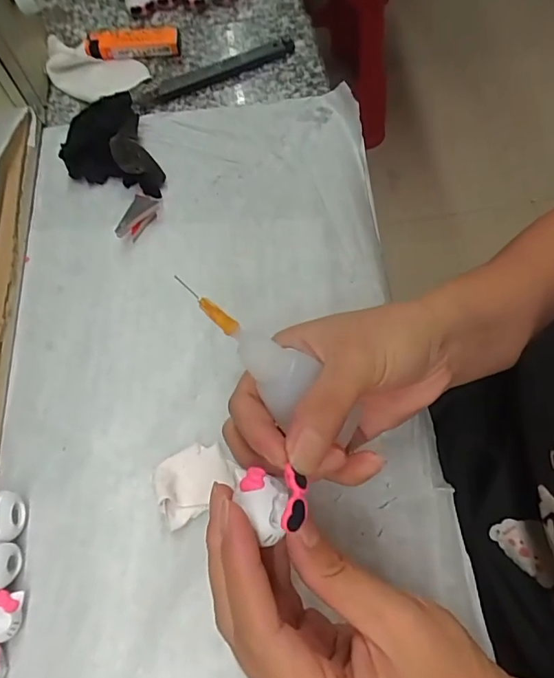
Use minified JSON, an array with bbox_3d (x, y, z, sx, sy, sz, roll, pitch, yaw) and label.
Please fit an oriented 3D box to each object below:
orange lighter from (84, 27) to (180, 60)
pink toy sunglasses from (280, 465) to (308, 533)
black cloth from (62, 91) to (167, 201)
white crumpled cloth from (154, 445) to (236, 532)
[{"bbox_3d":[-0.121,-0.247,0.403,0.076,0.016,0.023,-4,65,1],"label":"orange lighter"},{"bbox_3d":[0.006,0.054,0.164,0.008,0.006,0.021,3,55,5],"label":"pink toy sunglasses"},{"bbox_3d":[-0.123,-0.135,0.351,0.060,0.025,0.087,-24,66,-8],"label":"black cloth"},{"bbox_3d":[-0.044,0.073,0.251,0.039,0.016,0.033,-29,67,-10],"label":"white crumpled cloth"}]

